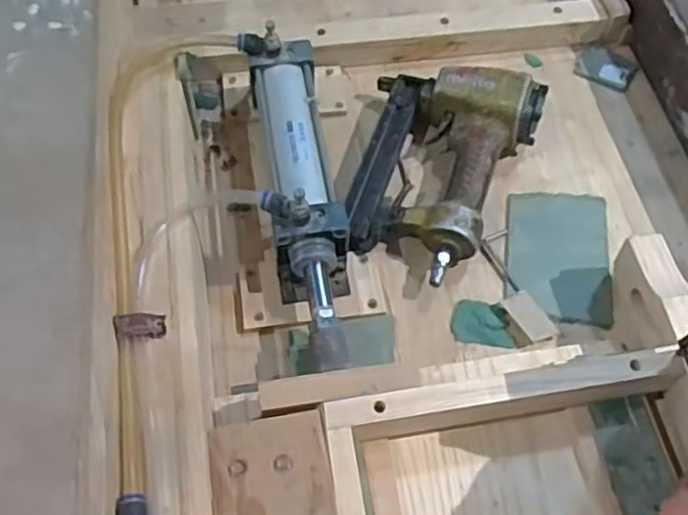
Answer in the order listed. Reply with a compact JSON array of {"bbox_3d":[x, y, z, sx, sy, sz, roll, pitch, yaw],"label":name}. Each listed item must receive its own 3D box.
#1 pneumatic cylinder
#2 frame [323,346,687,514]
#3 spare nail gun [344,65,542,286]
[{"bbox_3d":[-0.036,-0.056,0.608,0.066,0.080,0.317,-8,60,-7],"label":"pneumatic cylinder"},{"bbox_3d":[0.138,0.219,0.462,0.266,0.052,0.290,-7,60,-6],"label":"frame"},{"bbox_3d":[0.091,-0.082,0.652,0.156,0.057,0.219,13,60,6],"label":"spare nail gun"}]

